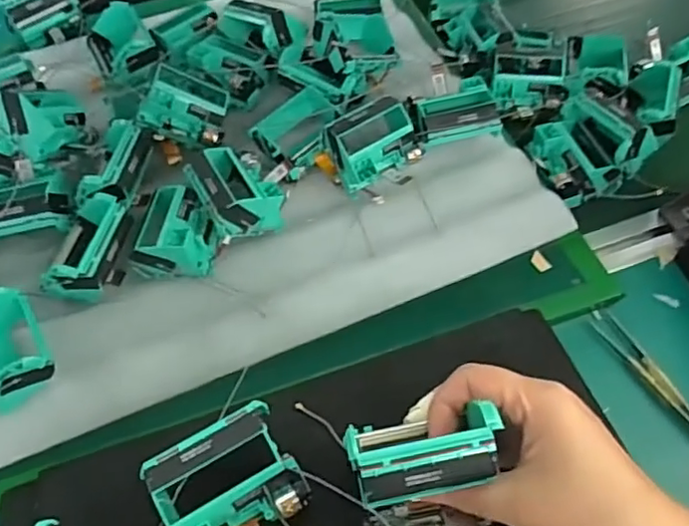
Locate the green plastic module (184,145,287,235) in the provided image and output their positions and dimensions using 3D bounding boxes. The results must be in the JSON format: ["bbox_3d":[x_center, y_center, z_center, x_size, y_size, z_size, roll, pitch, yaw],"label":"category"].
[{"bbox_3d":[-0.083,-0.055,0.466,0.062,0.041,0.068,-21,58,-26],"label":"green plastic module"}]

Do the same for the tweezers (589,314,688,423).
[{"bbox_3d":[0.217,0.086,0.420,0.015,0.012,0.124,-21,58,-12],"label":"tweezers"}]

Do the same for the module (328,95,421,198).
[{"bbox_3d":[0.022,-0.092,0.491,0.070,0.055,0.050,-30,60,-17],"label":"module"}]

